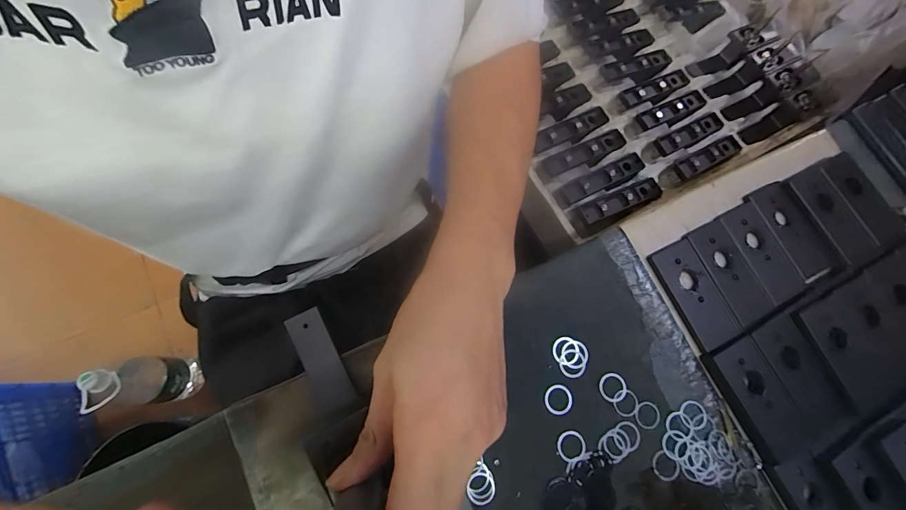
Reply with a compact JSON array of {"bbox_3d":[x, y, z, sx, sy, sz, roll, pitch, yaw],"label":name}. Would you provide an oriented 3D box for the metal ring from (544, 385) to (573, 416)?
[{"bbox_3d":[0.096,0.132,0.350,0.025,0.004,0.026,1,69,-2],"label":"metal ring"}]

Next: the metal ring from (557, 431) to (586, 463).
[{"bbox_3d":[0.105,0.170,0.342,0.025,0.005,0.026,1,69,-2],"label":"metal ring"}]

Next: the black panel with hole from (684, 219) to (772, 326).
[{"bbox_3d":[0.282,0.016,0.392,0.049,0.010,0.101,-21,72,-10],"label":"black panel with hole"}]

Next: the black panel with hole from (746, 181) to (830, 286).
[{"bbox_3d":[0.364,-0.026,0.413,0.042,0.014,0.104,-20,71,-10],"label":"black panel with hole"}]

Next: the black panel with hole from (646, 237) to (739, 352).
[{"bbox_3d":[0.238,0.037,0.381,0.049,0.006,0.103,-20,71,-10],"label":"black panel with hole"}]

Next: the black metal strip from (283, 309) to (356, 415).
[{"bbox_3d":[-0.105,0.082,0.304,0.027,0.004,0.079,-26,80,-11],"label":"black metal strip"}]

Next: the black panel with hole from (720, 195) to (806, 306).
[{"bbox_3d":[0.325,-0.006,0.405,0.050,0.009,0.105,-22,72,-10],"label":"black panel with hole"}]

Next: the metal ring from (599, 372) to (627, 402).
[{"bbox_3d":[0.149,0.123,0.358,0.025,0.005,0.026,1,69,-2],"label":"metal ring"}]

